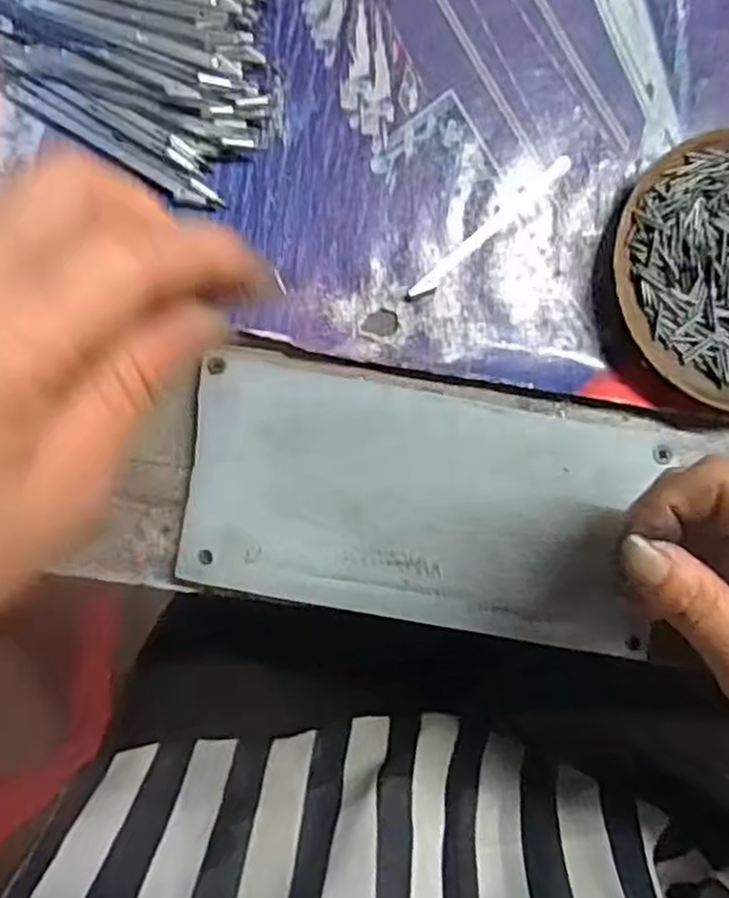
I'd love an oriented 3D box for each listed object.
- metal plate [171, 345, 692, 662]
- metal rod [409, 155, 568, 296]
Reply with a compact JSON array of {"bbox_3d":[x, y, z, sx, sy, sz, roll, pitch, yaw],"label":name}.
[{"bbox_3d":[0.027,0.021,0.308,0.193,0.008,0.095,11,86,-3],"label":"metal plate"},{"bbox_3d":[0.054,-0.095,0.316,0.089,0.004,0.007,-42,92,-5],"label":"metal rod"}]

